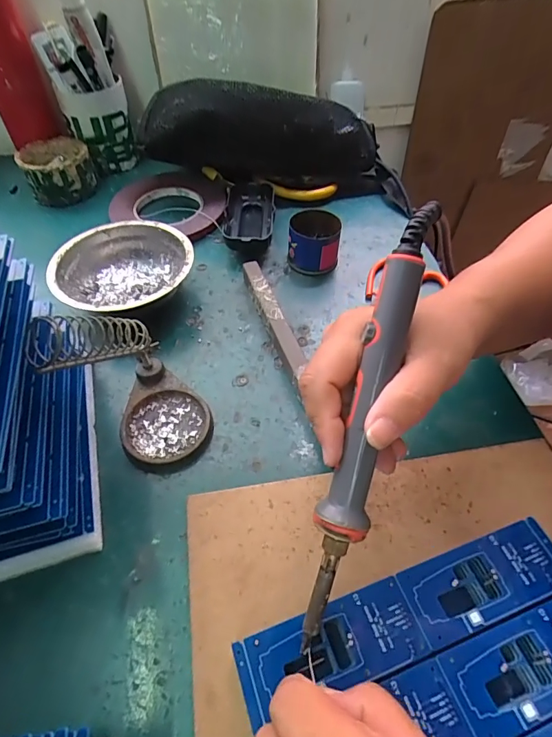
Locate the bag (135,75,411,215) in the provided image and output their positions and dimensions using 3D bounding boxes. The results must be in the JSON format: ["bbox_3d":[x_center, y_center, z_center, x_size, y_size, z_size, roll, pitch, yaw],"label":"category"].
[{"bbox_3d":[0.000,-0.262,0.489,0.306,0.108,0.079,7,51,5],"label":"bag"}]

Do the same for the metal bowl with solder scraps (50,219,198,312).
[{"bbox_3d":[-0.143,-0.087,0.403,0.124,0.042,0.120,0,51,-1],"label":"metal bowl with solder scraps"}]

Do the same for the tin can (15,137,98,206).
[{"bbox_3d":[-0.263,-0.239,0.514,0.080,0.050,0.074,-18,53,-15],"label":"tin can"}]

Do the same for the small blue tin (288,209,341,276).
[{"bbox_3d":[0.039,-0.128,0.434,0.051,0.046,0.052,0,51,-1],"label":"small blue tin"}]

